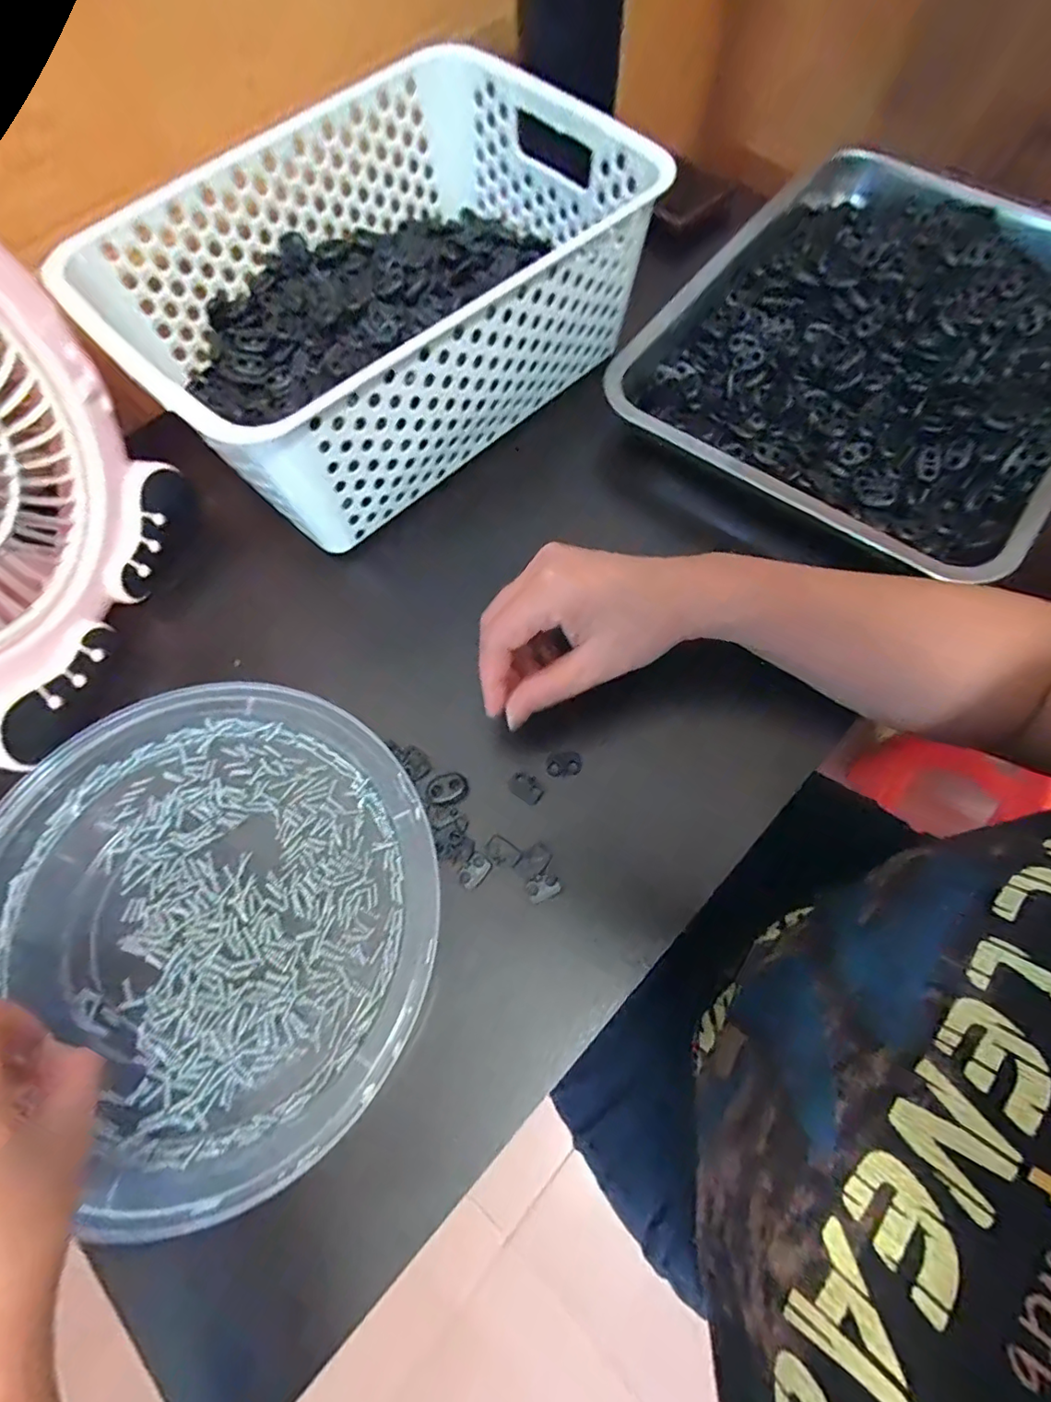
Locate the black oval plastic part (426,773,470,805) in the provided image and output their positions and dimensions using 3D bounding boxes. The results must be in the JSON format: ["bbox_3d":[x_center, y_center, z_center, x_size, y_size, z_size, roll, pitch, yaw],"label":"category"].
[{"bbox_3d":[-0.042,0.047,0.306,0.021,0.006,0.015,-12,69,-3],"label":"black oval plastic part"}]

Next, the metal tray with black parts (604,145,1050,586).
[{"bbox_3d":[0.275,-0.276,0.402,0.282,0.056,0.443,35,68,12],"label":"metal tray with black parts"}]

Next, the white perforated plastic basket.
[{"bbox_3d":[-0.092,-0.266,0.369,0.317,0.094,0.225,-43,73,-13],"label":"white perforated plastic basket"}]

